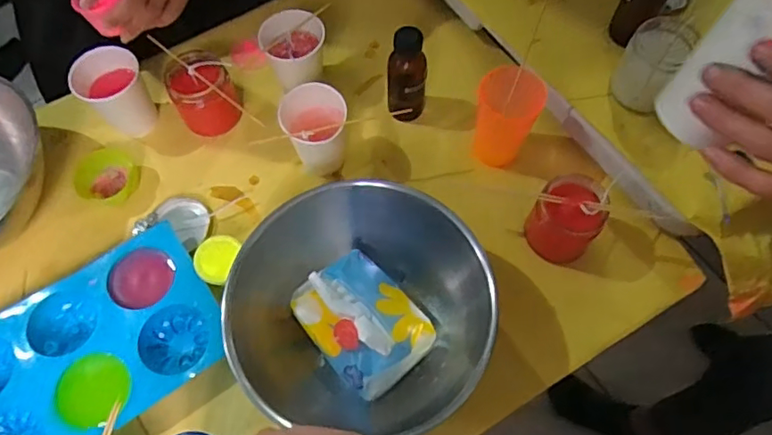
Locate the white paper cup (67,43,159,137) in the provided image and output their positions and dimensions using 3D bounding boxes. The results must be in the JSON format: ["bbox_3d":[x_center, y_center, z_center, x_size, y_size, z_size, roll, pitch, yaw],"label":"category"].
[{"bbox_3d":[-0.310,-0.144,0.642,0.064,0.085,0.069,12,66,7],"label":"white paper cup"}]

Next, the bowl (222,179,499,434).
[{"bbox_3d":[-0.031,0.085,0.525,0.232,0.088,0.250,-39,70,-15],"label":"bowl"}]

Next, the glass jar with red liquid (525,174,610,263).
[{"bbox_3d":[0.182,0.002,0.562,0.063,0.074,0.064,-1,65,1],"label":"glass jar with red liquid"}]

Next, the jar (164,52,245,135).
[{"bbox_3d":[-0.205,-0.141,0.636,0.068,0.080,0.064,-1,65,1],"label":"jar"}]

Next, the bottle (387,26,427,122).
[{"bbox_3d":[0.025,-0.154,0.621,0.047,0.121,0.036,1,65,2],"label":"bottle"}]

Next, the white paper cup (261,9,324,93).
[{"bbox_3d":[-0.102,-0.184,0.652,0.069,0.088,0.071,-1,65,1],"label":"white paper cup"}]

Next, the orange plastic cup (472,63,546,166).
[{"bbox_3d":[0.129,-0.107,0.602,0.066,0.106,0.057,11,66,7],"label":"orange plastic cup"}]

